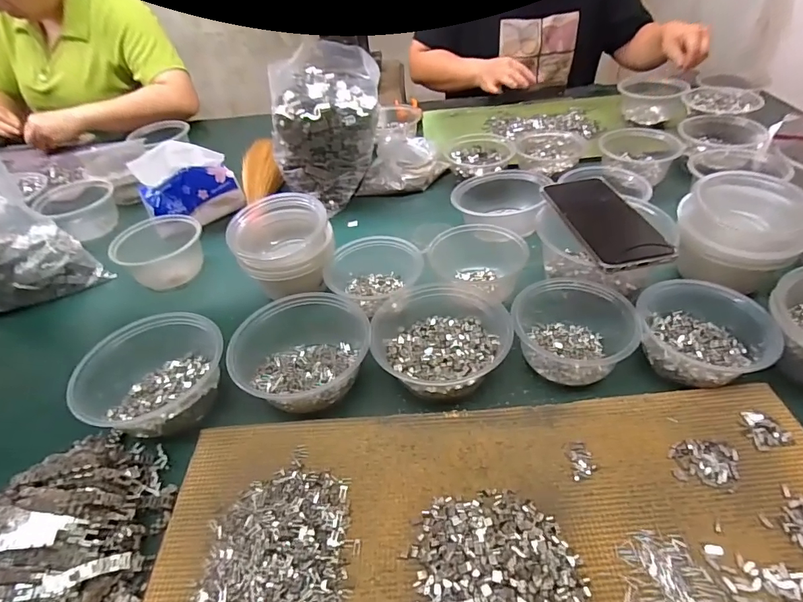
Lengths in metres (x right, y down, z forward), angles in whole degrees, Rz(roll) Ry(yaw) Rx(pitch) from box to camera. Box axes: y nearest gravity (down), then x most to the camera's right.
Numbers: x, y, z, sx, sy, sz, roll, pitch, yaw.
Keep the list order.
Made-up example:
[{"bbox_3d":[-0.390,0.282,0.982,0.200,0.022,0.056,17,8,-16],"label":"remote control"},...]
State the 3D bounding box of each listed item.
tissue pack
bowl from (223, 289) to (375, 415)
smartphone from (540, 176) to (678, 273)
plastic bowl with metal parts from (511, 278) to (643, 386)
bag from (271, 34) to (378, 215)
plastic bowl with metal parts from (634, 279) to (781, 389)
[{"bbox_3d":[-0.334,-0.183,0.691,0.145,0.116,0.060,-21,45,-15],"label":"tissue pack"},{"bbox_3d":[-0.106,0.044,0.451,0.132,0.061,0.137,-4,41,3],"label":"bowl"},{"bbox_3d":[0.217,-0.090,0.476,0.077,0.013,0.156,-10,43,-4],"label":"smartphone"},{"bbox_3d":[0.169,0.026,0.439,0.108,0.056,0.101,-3,43,3],"label":"plastic bowl with metal parts"},{"bbox_3d":[-0.114,-0.270,0.706,0.163,0.192,0.145,-2,41,5],"label":"bag"},{"bbox_3d":[0.285,0.031,0.430,0.101,0.050,0.115,-21,45,-15],"label":"plastic bowl with metal parts"}]

